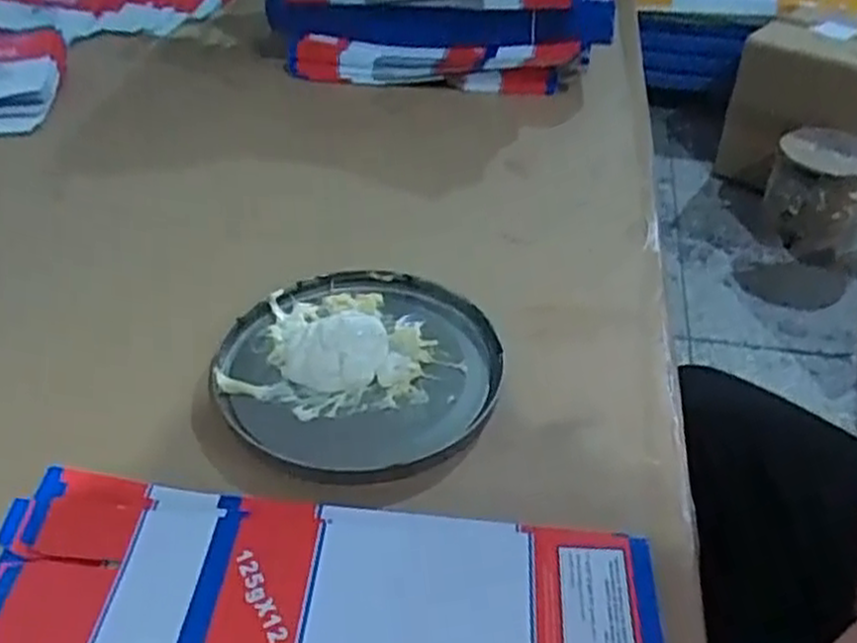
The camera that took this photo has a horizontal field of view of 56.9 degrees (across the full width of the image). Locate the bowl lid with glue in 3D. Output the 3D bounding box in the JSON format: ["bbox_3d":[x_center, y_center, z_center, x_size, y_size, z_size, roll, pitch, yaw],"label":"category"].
[{"bbox_3d":[-0.041,0.023,0.465,0.159,0.016,0.164,2,39,-2],"label":"bowl lid with glue"}]

